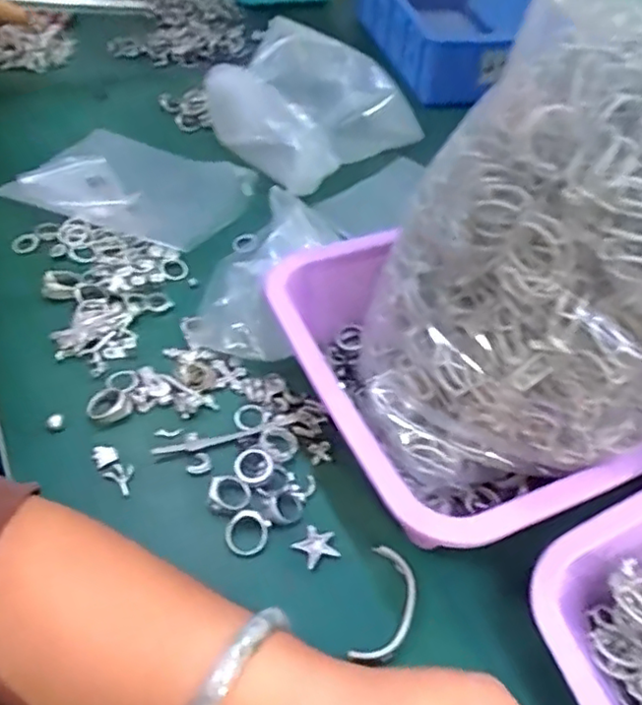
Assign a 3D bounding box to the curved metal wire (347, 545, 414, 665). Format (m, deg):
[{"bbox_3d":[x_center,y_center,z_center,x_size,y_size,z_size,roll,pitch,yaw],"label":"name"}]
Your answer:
[{"bbox_3d":[0.037,0.141,0.352,0.028,0.004,0.061,8,60,17],"label":"curved metal wire"}]

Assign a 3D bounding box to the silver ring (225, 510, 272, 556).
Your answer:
[{"bbox_3d":[-0.043,0.105,0.368,0.025,0.006,0.025,3,48,-3],"label":"silver ring"}]

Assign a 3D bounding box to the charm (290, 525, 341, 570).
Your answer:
[{"bbox_3d":[-0.002,0.112,0.366,0.023,0.004,0.022,-29,57,-28],"label":"charm"}]

